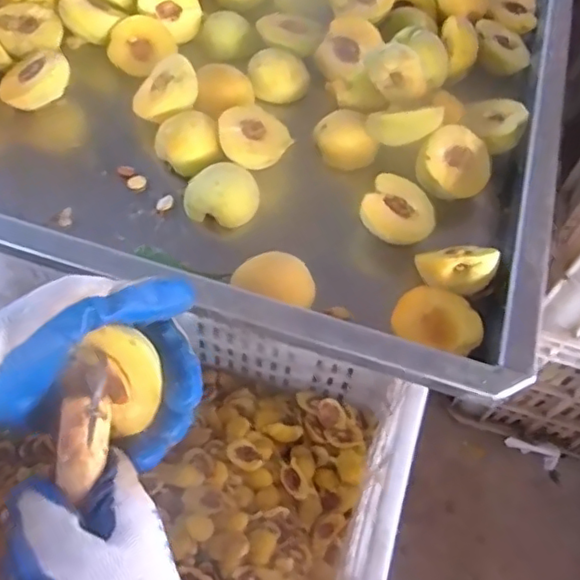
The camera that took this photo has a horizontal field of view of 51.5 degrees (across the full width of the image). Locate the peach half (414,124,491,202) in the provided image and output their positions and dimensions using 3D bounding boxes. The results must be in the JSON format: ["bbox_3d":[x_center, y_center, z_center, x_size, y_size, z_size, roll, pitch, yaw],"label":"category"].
[{"bbox_3d":[0.134,-0.105,0.503,0.060,0.030,0.061,17,75,-9],"label":"peach half"}]

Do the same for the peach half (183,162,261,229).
[{"bbox_3d":[-0.055,-0.078,0.485,0.059,0.026,0.048,-2,59,-6],"label":"peach half"}]

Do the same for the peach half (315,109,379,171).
[{"bbox_3d":[0.047,-0.131,0.526,0.045,0.025,0.048,-15,61,-14],"label":"peach half"}]

